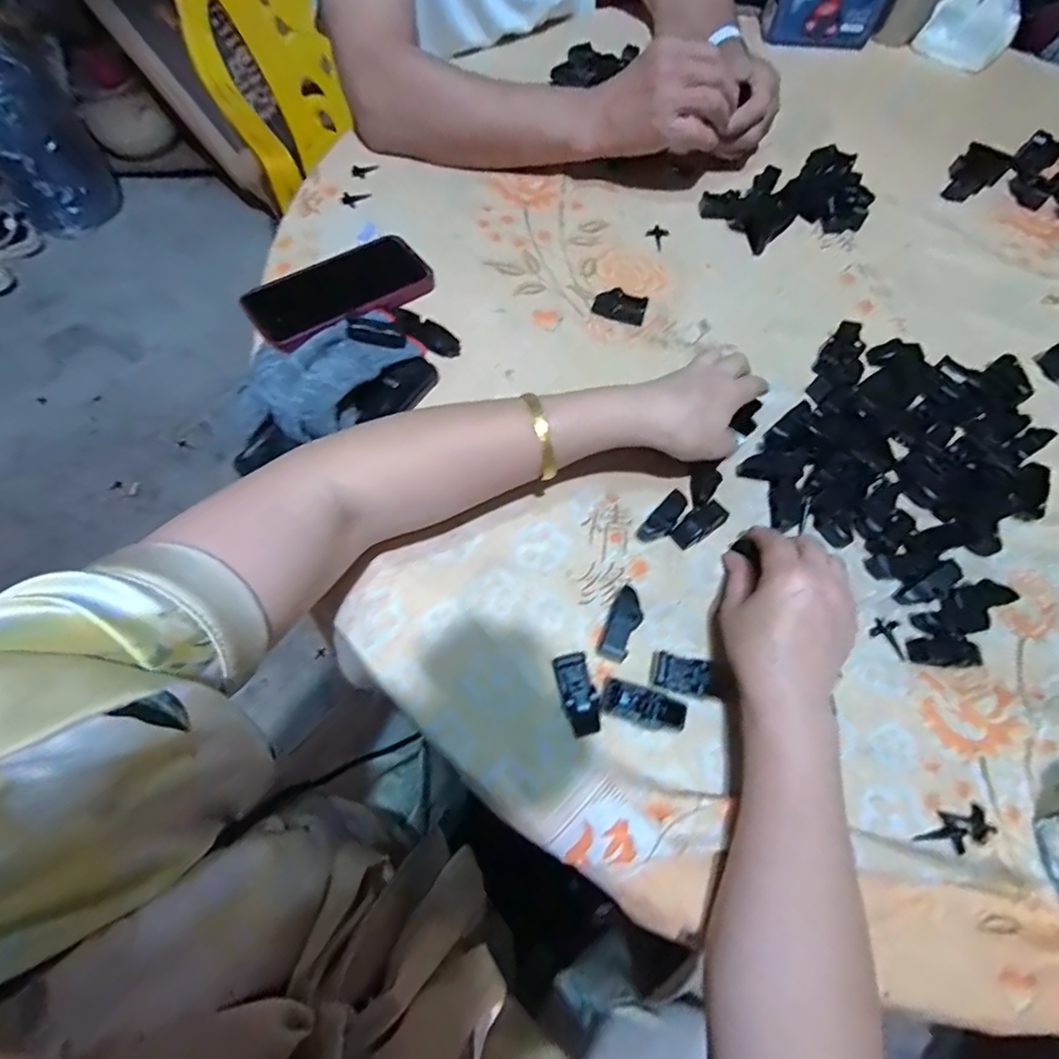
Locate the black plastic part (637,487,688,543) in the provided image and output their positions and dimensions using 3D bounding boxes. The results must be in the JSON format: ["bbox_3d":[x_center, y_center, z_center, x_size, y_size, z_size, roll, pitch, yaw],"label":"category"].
[{"bbox_3d":[0.100,-0.009,0.394,0.018,0.014,0.045,38,72,25],"label":"black plastic part"}]

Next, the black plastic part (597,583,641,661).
[{"bbox_3d":[0.062,0.064,0.360,0.020,0.021,0.045,26,64,9],"label":"black plastic part"}]

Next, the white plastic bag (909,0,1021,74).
[{"bbox_3d":[0.599,-0.686,0.723,0.107,0.065,0.092,33,68,14],"label":"white plastic bag"}]

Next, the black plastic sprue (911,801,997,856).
[{"bbox_3d":[0.251,0.180,0.318,0.047,0.005,0.021,-15,65,-11],"label":"black plastic sprue"}]

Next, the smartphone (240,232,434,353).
[{"bbox_3d":[-0.166,-0.213,0.473,0.157,0.013,0.085,-33,69,-18],"label":"smartphone"}]

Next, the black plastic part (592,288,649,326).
[{"bbox_3d":[0.083,-0.203,0.490,0.047,0.014,0.025,21,64,7],"label":"black plastic part"}]

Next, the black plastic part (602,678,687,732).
[{"bbox_3d":[0.071,0.112,0.338,0.049,0.020,0.022,19,64,6],"label":"black plastic part"}]

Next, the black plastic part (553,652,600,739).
[{"bbox_3d":[0.030,0.105,0.341,0.020,0.016,0.048,-11,64,-9],"label":"black plastic part"}]

